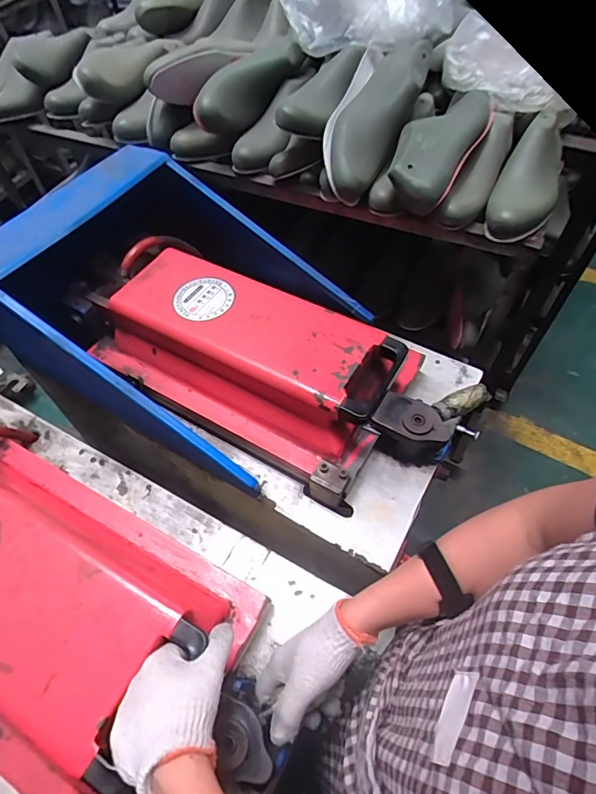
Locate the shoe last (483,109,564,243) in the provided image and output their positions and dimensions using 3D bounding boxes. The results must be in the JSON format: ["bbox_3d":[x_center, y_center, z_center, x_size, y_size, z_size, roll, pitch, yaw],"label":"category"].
[{"bbox_3d":[0.368,-0.349,0.722,0.095,0.073,0.256,21,59,14],"label":"shoe last"}]

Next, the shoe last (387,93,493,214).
[{"bbox_3d":[0.221,-0.390,0.710,0.103,0.071,0.240,25,60,16],"label":"shoe last"}]

